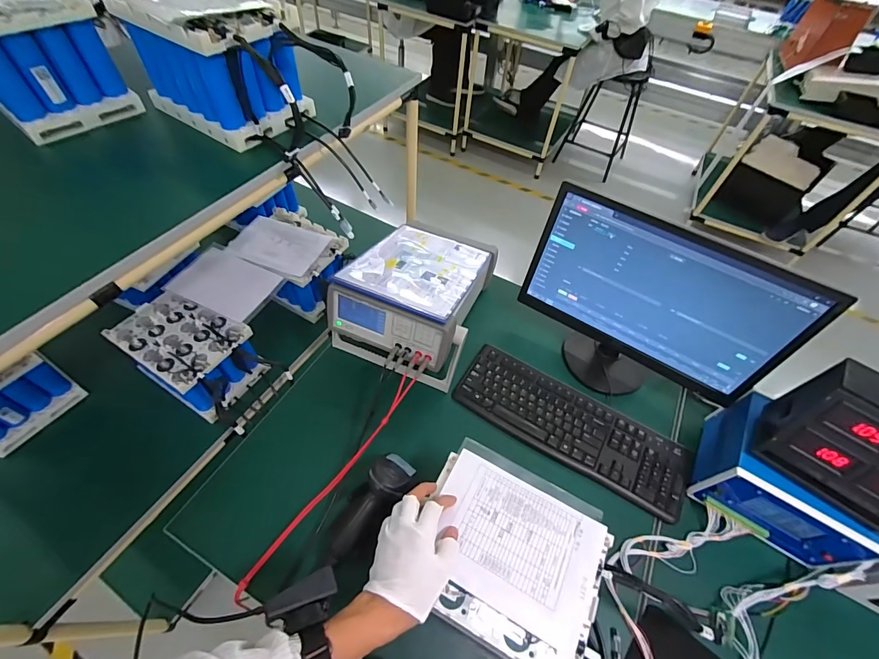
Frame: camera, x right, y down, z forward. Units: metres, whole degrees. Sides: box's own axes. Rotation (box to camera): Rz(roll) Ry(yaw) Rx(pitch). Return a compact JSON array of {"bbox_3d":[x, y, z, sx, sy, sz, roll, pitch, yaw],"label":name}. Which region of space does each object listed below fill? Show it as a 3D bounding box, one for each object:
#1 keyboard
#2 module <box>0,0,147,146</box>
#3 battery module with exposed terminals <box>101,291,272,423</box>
[{"bbox_3d":[0.255,0.186,0.768,0.446,0.024,0.147,28,57,15],"label":"keyboard"},{"bbox_3d":[-0.664,-0.453,0.640,0.191,0.171,0.180,36,59,19],"label":"module"},{"bbox_3d":[-0.559,0.060,0.888,0.261,0.175,0.180,24,56,12],"label":"battery module with exposed terminals"}]

